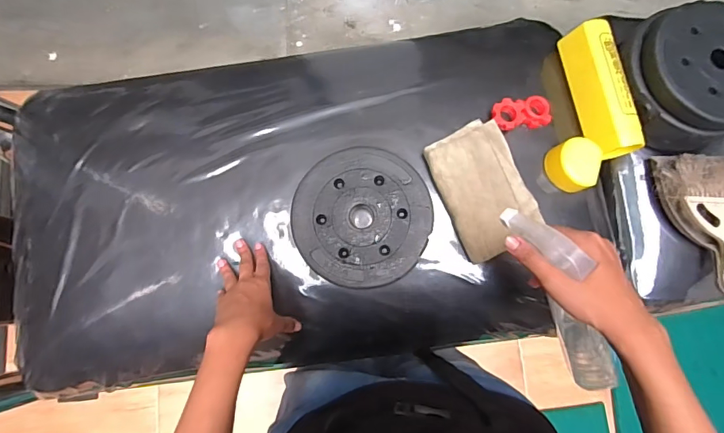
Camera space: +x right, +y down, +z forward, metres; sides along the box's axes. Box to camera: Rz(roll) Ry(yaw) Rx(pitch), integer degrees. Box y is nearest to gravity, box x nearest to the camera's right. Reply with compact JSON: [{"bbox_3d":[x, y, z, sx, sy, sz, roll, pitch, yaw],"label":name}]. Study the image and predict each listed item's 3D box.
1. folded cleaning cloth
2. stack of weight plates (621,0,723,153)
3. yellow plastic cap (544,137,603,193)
[{"bbox_3d":[0.156,-0.036,0.564,0.103,0.021,0.163,-21,82,-6],"label":"folded cleaning cloth"},{"bbox_3d":[0.449,-0.183,0.601,0.179,0.094,0.191,-2,81,-3],"label":"stack of weight plates"},{"bbox_3d":[0.284,-0.069,0.578,0.066,0.035,0.064,0,81,-3],"label":"yellow plastic cap"}]

